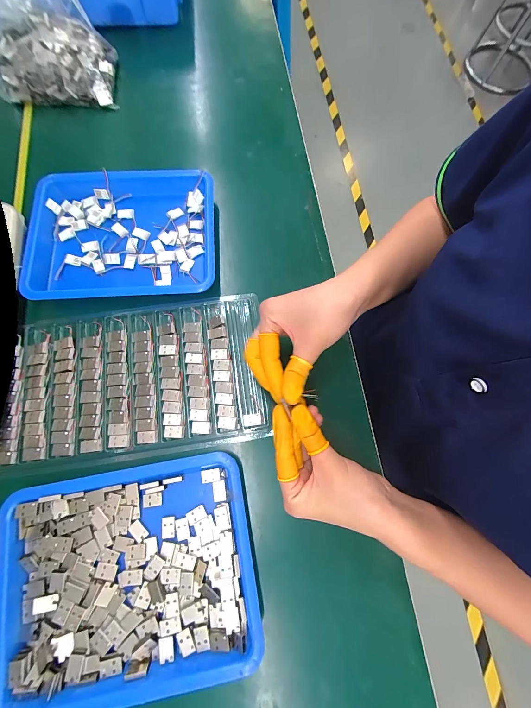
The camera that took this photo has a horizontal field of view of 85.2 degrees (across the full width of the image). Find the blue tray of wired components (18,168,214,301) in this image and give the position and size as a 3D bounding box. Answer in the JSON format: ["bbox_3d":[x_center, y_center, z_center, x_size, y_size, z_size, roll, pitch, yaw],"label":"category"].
[{"bbox_3d":[-0.180,-0.144,0.350,0.226,0.026,0.169,-3,73,-3],"label":"blue tray of wired components"}]

